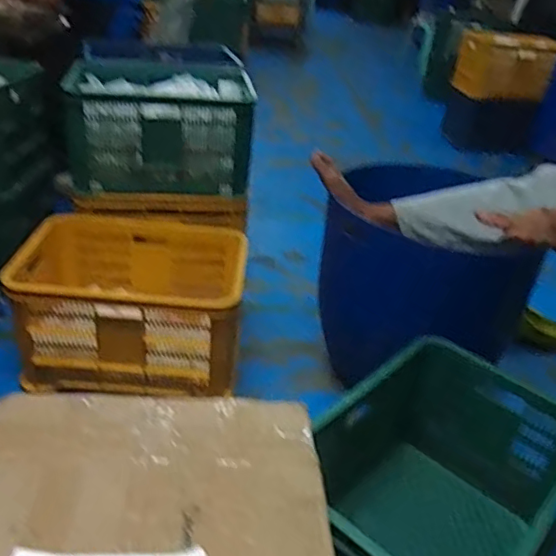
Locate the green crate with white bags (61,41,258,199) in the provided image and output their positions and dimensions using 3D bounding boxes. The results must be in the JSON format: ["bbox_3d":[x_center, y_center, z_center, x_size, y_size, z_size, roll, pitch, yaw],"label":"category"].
[{"bbox_3d":[-0.362,-0.494,1.751,0.513,0.299,0.485,-3,33,-14],"label":"green crate with white bags"}]

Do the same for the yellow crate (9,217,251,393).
[{"bbox_3d":[-0.354,0.032,1.462,0.511,0.255,0.461,3,32,-4],"label":"yellow crate"}]

